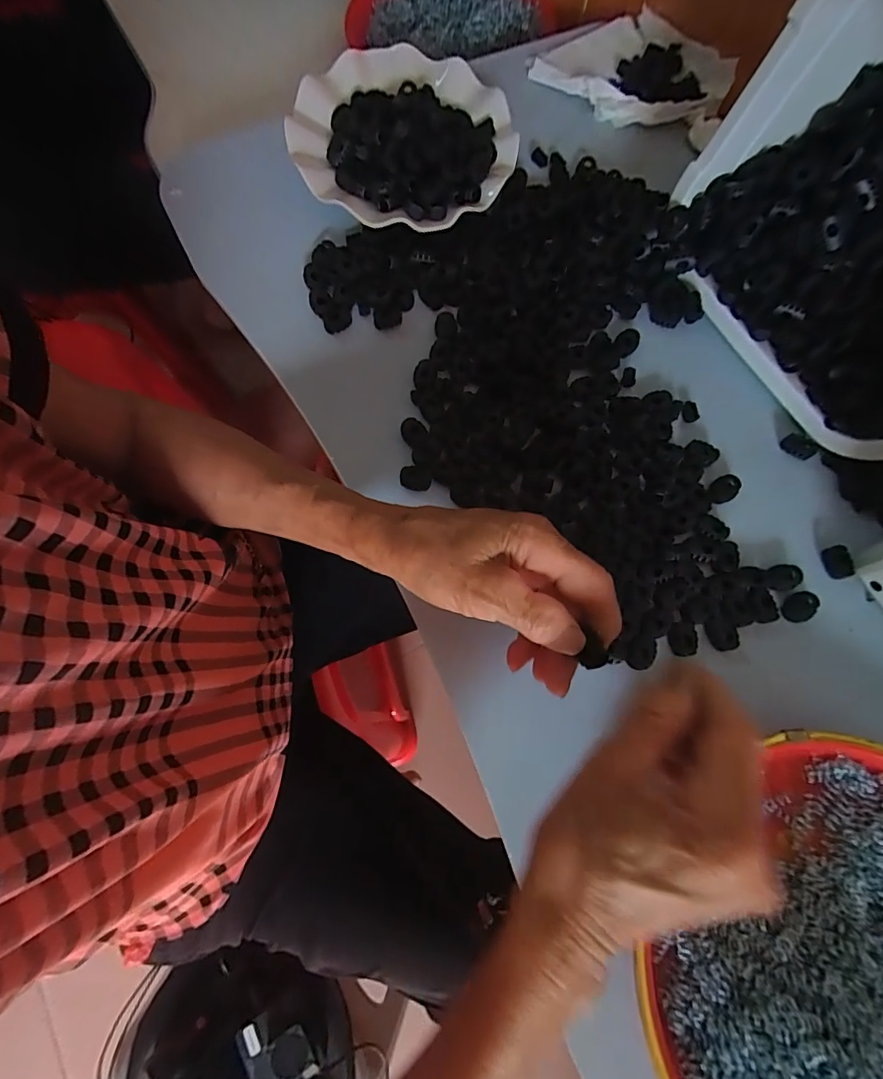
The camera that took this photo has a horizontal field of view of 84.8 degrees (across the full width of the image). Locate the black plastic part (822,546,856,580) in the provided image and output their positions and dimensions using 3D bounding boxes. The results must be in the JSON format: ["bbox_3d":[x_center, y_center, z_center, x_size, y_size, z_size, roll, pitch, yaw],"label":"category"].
[{"bbox_3d":[0.267,0.016,0.325,0.013,0.008,0.021,-5,73,-3],"label":"black plastic part"}]

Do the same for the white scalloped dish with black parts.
[{"bbox_3d":[-0.032,-0.329,0.390,0.174,0.037,0.185,0,73,-2],"label":"white scalloped dish with black parts"}]

